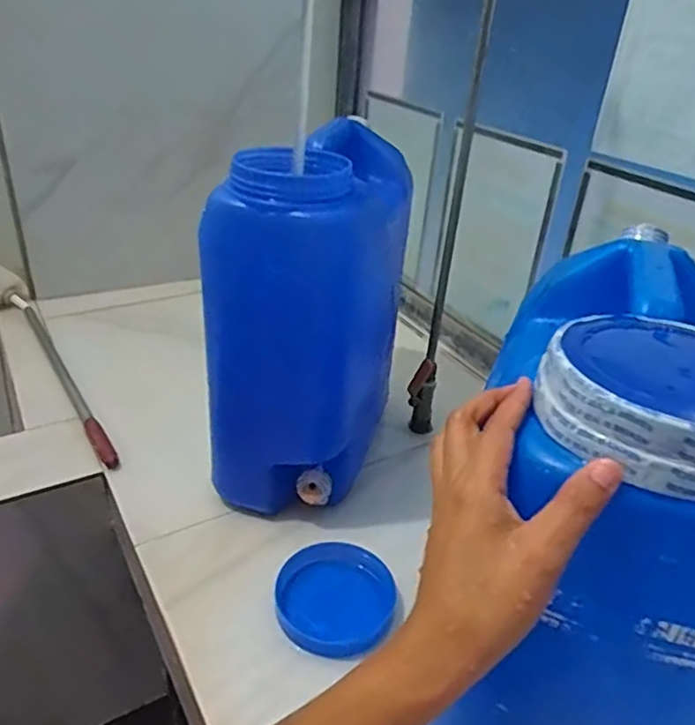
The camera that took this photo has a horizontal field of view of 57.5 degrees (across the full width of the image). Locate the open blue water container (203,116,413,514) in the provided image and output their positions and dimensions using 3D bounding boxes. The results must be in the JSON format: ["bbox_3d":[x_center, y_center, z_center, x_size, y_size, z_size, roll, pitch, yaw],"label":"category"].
[{"bbox_3d":[-0.038,-0.060,0.753,0.167,0.383,0.262,12,32,12],"label":"open blue water container"}]

